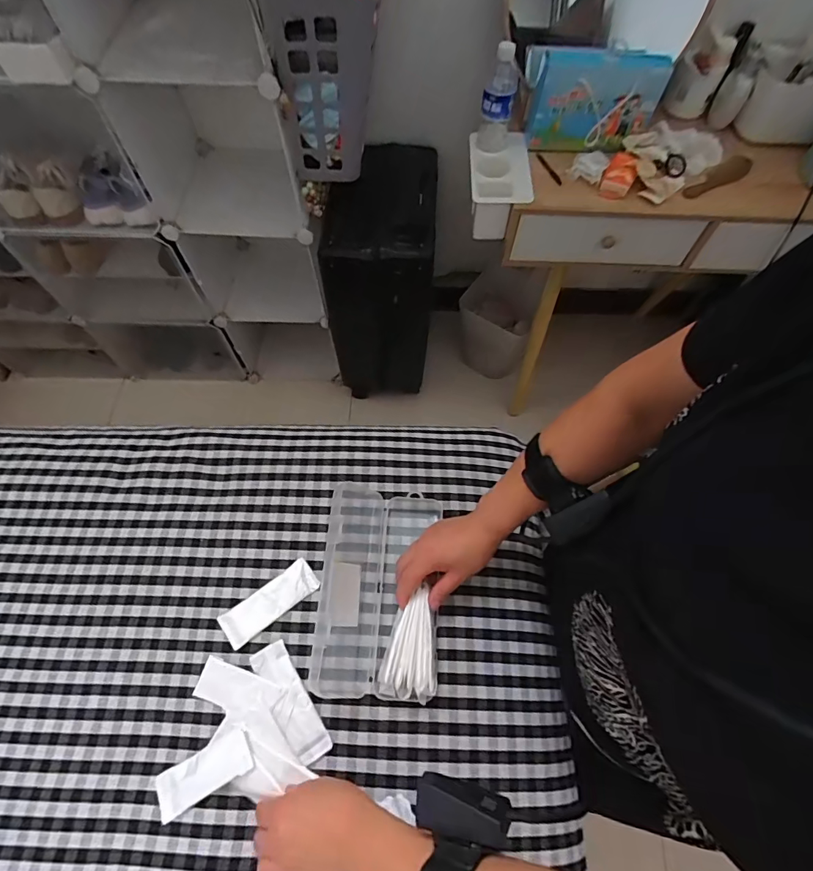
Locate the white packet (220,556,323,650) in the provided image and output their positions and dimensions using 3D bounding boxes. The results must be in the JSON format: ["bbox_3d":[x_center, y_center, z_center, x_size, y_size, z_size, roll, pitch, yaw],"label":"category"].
[{"bbox_3d":[-0.166,0.204,0.554,0.119,0.009,0.042,-35,68,-15],"label":"white packet"}]

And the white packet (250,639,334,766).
[{"bbox_3d":[-0.132,0.302,0.513,0.040,0.007,0.128,-30,67,-13],"label":"white packet"}]

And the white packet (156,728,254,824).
[{"bbox_3d":[-0.216,0.360,0.481,0.110,0.005,0.043,-32,58,1],"label":"white packet"}]

